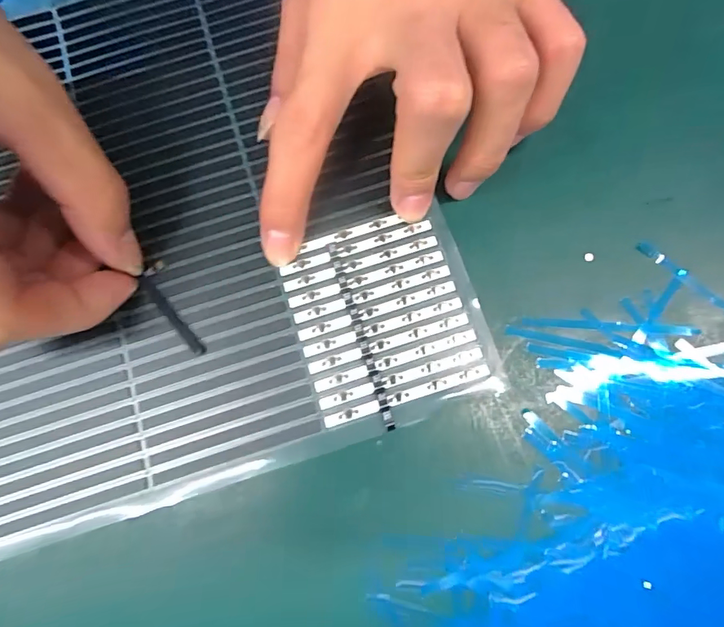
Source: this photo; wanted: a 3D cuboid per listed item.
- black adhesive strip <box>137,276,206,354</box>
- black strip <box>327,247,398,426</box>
[{"bbox_3d":[-0.072,0.001,0.167,0.004,0.004,0.038,-40,78,-8],"label":"black adhesive strip"},{"bbox_3d":[-0.001,0.007,0.161,0.004,0.004,0.072,-18,81,-2],"label":"black strip"}]

